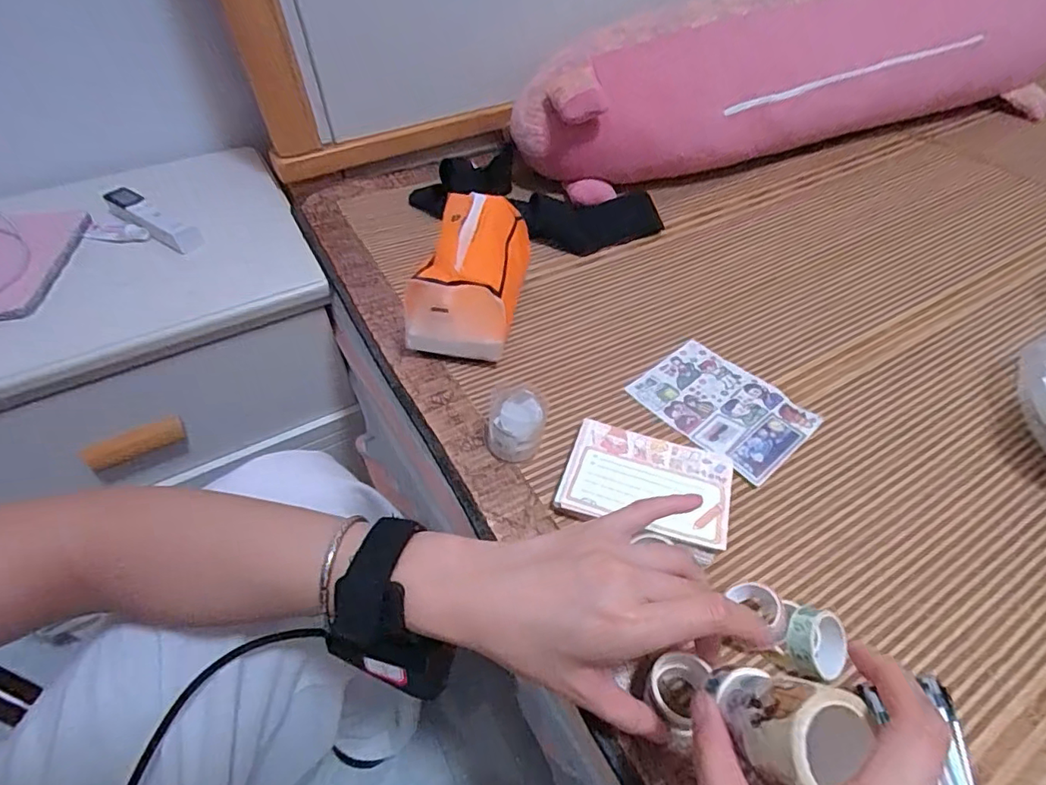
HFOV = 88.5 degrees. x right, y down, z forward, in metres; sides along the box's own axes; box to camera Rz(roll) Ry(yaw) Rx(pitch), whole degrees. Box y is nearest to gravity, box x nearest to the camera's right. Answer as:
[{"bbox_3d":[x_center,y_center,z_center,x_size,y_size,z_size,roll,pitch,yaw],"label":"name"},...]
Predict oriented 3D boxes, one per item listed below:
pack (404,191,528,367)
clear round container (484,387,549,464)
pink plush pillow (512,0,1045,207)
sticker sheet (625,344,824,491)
[{"bbox_3d":[-0.048,-0.110,0.496,0.098,0.098,0.136,5,48,5],"label":"pack"},{"bbox_3d":[-0.005,0.026,0.411,0.044,0.041,0.040,5,48,5],"label":"clear round container"},{"bbox_3d":[0.406,-0.454,0.760,0.868,0.183,0.187,-15,50,-12],"label":"pink plush pillow"},{"bbox_3d":[0.174,0.011,0.469,0.100,0.008,0.136,-32,54,-26],"label":"sticker sheet"}]

